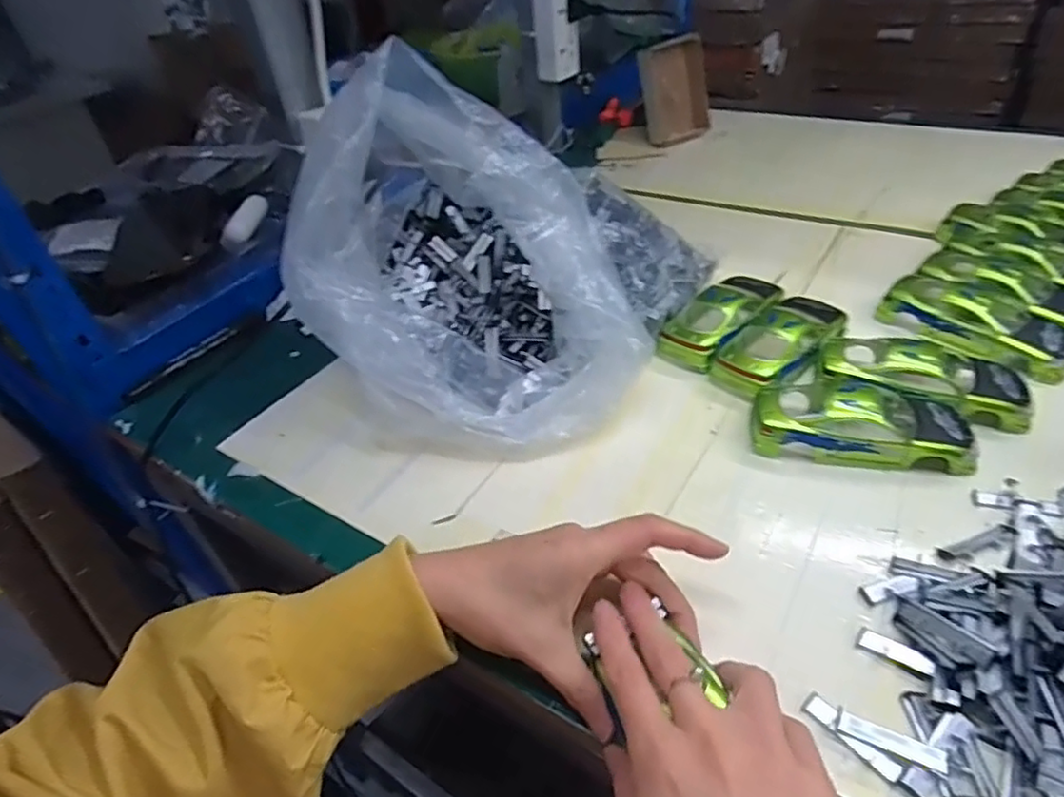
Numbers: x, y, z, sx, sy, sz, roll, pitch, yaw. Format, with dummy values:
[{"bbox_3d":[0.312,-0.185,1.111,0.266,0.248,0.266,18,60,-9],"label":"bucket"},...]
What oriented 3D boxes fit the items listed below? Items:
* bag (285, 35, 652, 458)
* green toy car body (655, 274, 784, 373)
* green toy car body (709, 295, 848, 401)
[{"bbox_3d":[-0.036,-0.110,0.446,0.216,0.198,0.237,-1,41,8],"label":"bag"},{"bbox_3d":[0.155,-0.069,0.503,0.127,0.033,0.056,-35,48,-29],"label":"green toy car body"},{"bbox_3d":[0.183,-0.043,0.463,0.118,0.034,0.053,-32,46,-27],"label":"green toy car body"}]

